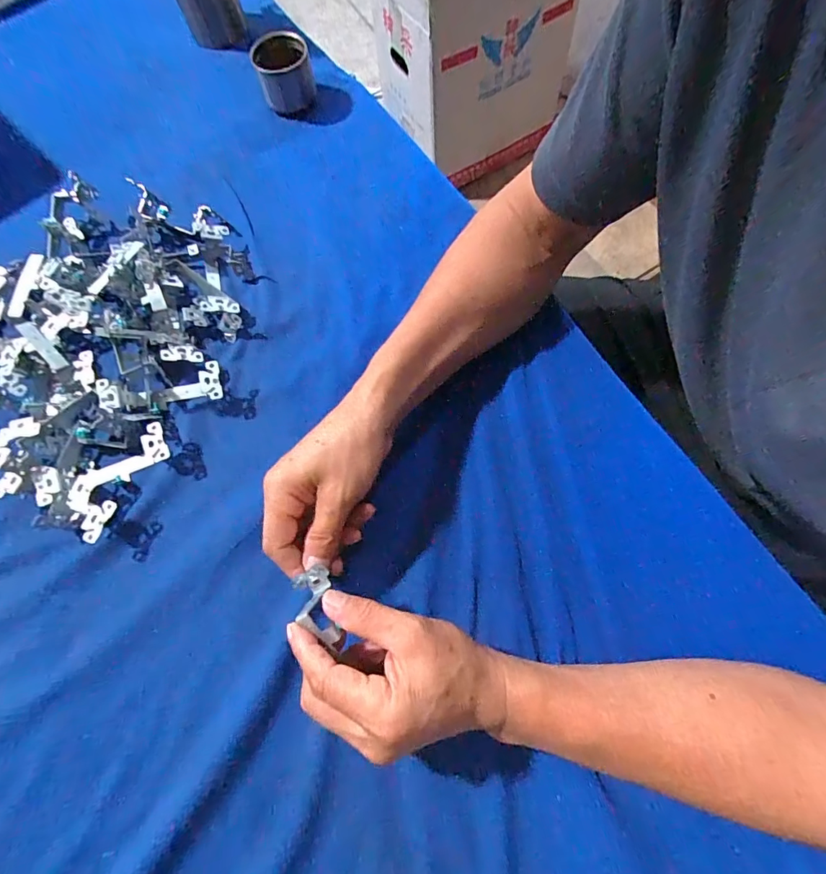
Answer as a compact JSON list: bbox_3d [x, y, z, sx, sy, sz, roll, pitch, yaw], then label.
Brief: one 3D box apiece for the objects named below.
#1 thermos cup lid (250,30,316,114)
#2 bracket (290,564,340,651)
[{"bbox_3d":[-0.148,-0.419,0.511,0.060,0.055,0.054,-15,71,-2],"label":"thermos cup lid"},{"bbox_3d":[-0.063,0.112,0.292,0.026,0.017,0.053,-25,47,-6],"label":"bracket"}]

